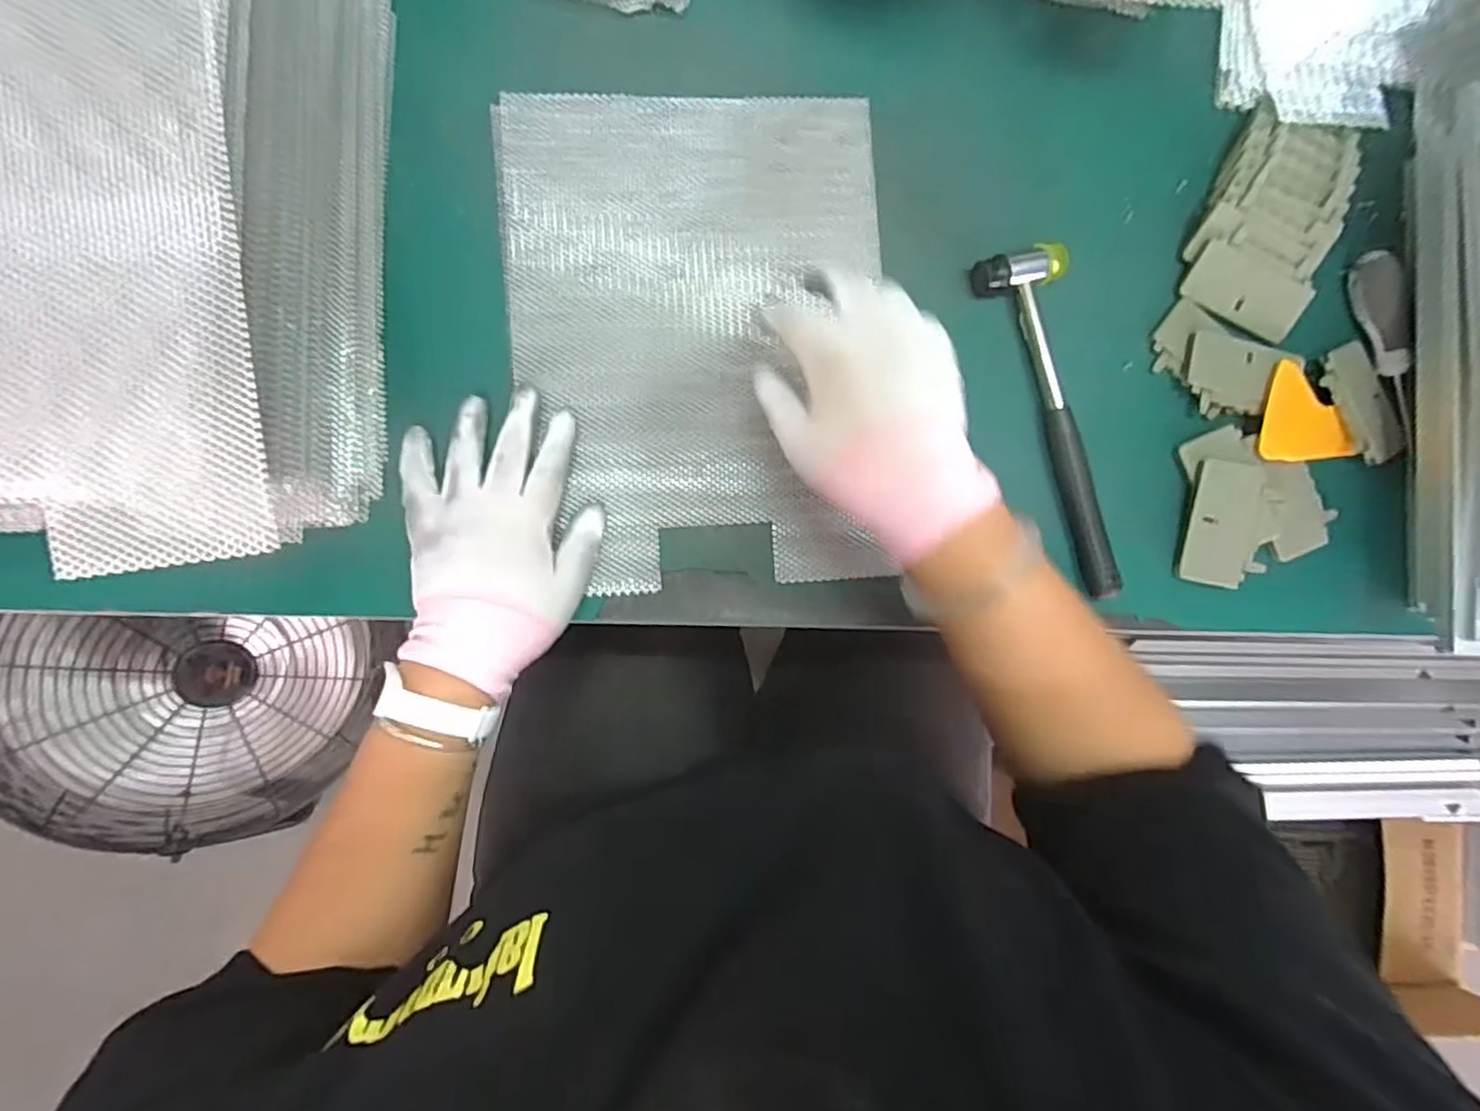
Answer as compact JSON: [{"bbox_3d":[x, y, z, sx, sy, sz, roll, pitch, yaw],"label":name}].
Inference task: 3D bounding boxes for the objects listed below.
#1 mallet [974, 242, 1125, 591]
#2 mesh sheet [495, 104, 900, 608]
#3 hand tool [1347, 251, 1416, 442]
[{"bbox_3d":[0.220,-0.090,0.465,0.056,0.032,0.237,-15,89,-7],"label":"mallet"},{"bbox_3d":[-0.025,-0.142,0.450,0.240,0.022,0.321,-4,91,-7],"label":"mesh sheet"},{"bbox_3d":[0.460,-0.151,0.485,0.025,0.018,0.135,-3,88,-6],"label":"hand tool"}]

